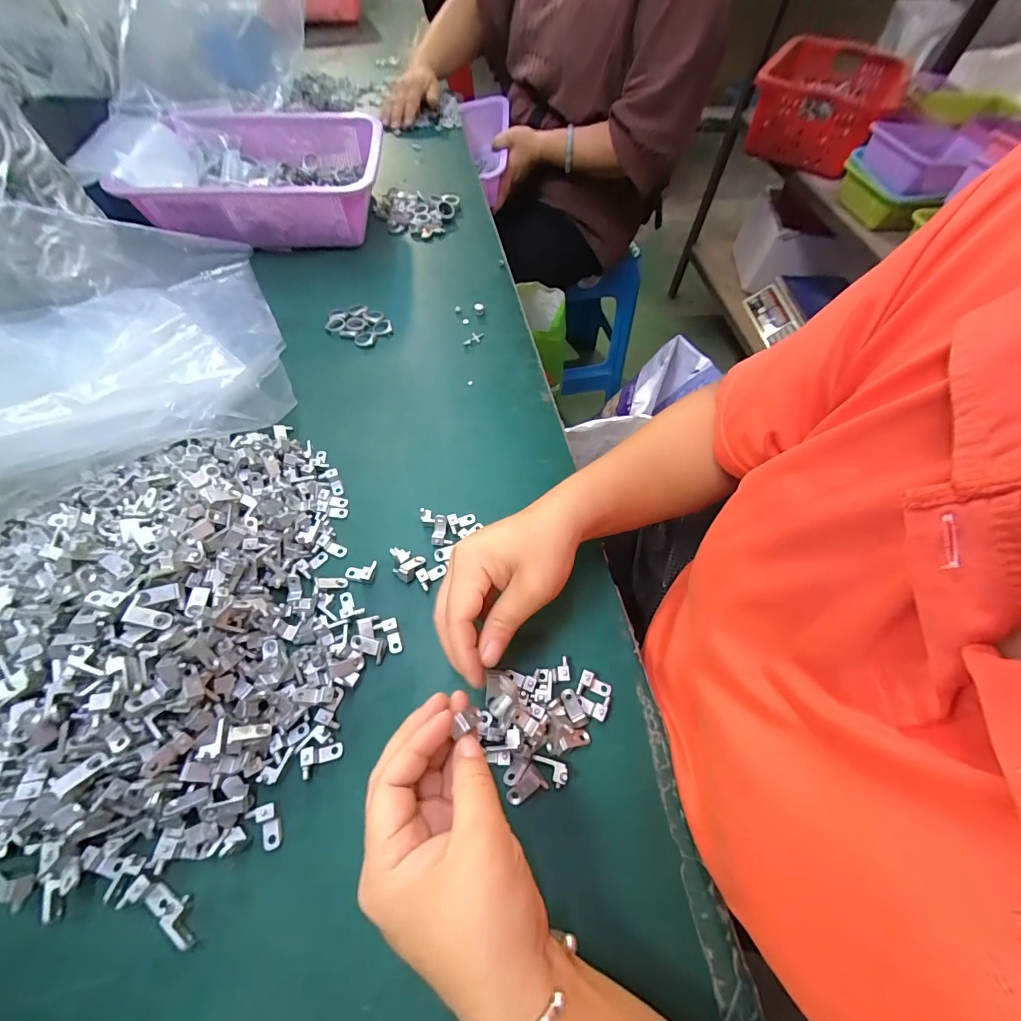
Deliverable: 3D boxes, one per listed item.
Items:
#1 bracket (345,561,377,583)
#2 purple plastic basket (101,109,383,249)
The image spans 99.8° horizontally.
[{"bbox_3d":[-0.117,0.048,0.336,0.025,0.012,0.015,-2,59,-5],"label":"bracket"},{"bbox_3d":[-0.316,-0.425,0.558,0.270,0.092,0.213,4,59,-2],"label":"purple plastic basket"}]

